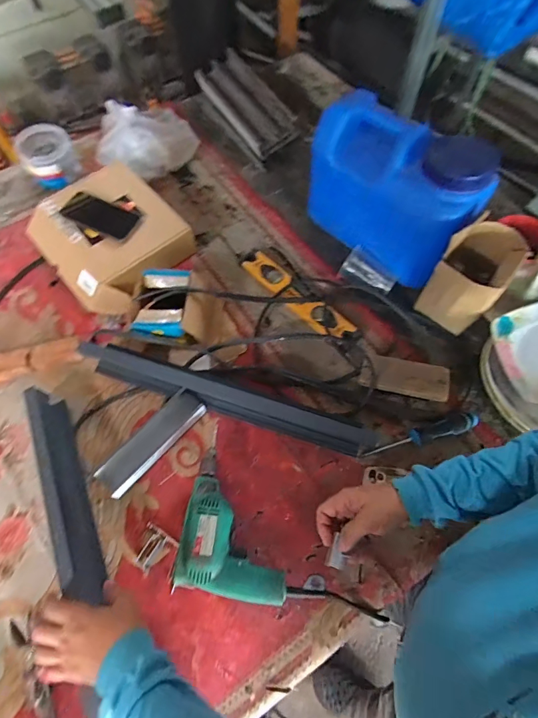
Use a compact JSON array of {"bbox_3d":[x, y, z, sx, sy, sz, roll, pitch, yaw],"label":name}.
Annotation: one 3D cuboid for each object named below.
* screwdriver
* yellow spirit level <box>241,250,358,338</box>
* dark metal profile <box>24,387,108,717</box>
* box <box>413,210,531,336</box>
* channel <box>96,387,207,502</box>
[{"bbox_3d":[0.249,0.125,0.636,0.196,0.027,0.029,-15,64,-6],"label":"screwdriver"},{"bbox_3d":[0.052,-0.132,0.763,0.057,0.020,0.256,-40,69,-16],"label":"yellow spirit level"},{"bbox_3d":[-0.314,0.193,0.597,0.038,0.075,0.345,-26,59,-11],"label":"dark metal profile"},{"bbox_3d":[0.344,-0.134,0.670,0.107,0.165,0.141,36,69,17],"label":"box"},{"bbox_3d":[-0.193,0.136,0.646,0.056,0.028,0.194,39,71,19],"label":"channel"}]

